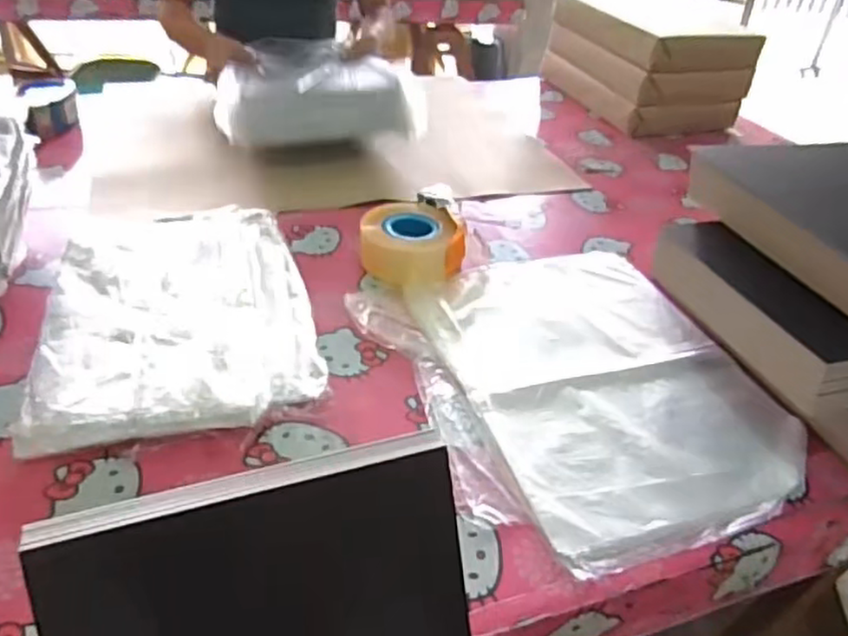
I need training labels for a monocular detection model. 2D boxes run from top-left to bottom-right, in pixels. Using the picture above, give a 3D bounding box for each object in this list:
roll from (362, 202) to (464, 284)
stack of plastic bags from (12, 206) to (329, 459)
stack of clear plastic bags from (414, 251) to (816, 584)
[{"bbox_3d":[-0.018,-0.098,0.903,0.126,0.060,0.122,3,36,-2],"label":"roll"},{"bbox_3d":[-0.264,-0.016,0.750,0.273,0.042,0.365,-6,37,-14],"label":"stack of plastic bags"},{"bbox_3d":[0.169,0.062,0.743,0.353,0.021,0.427,-9,38,-18],"label":"stack of clear plastic bags"}]

